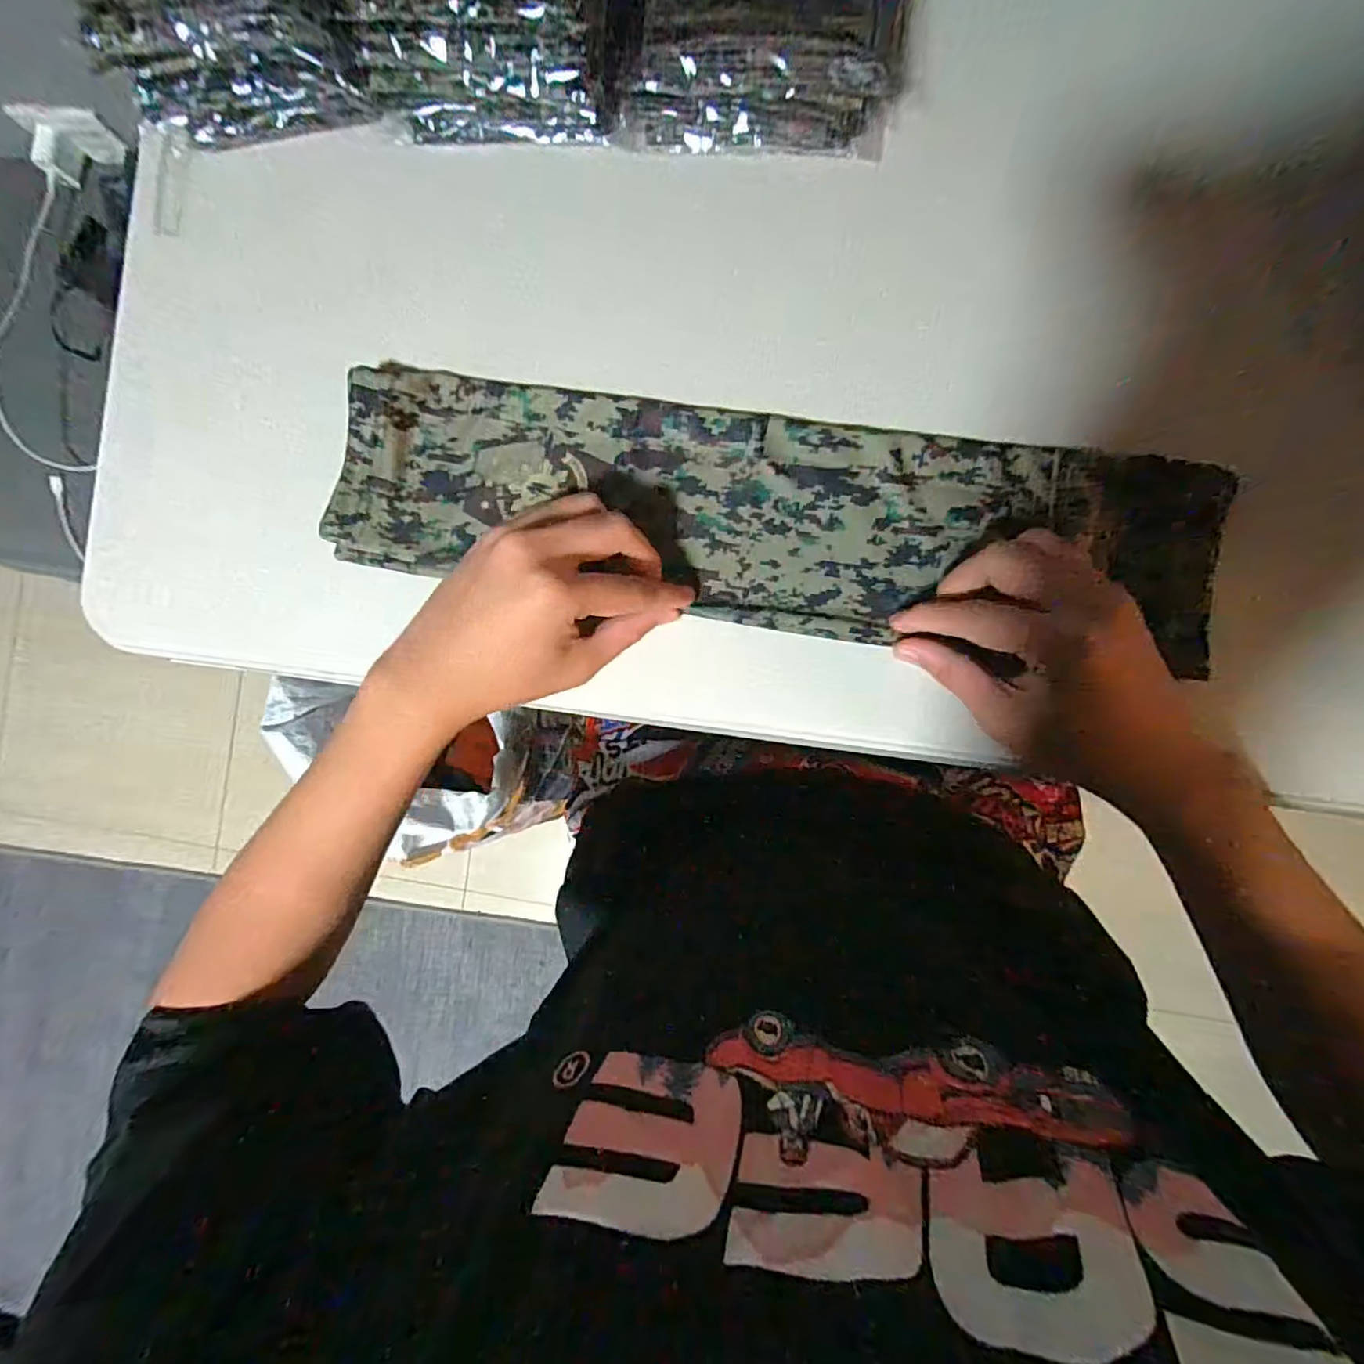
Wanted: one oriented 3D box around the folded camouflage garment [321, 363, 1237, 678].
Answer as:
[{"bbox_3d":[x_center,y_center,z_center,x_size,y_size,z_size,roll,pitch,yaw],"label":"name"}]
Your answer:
[{"bbox_3d":[0.040,-0.093,0.339,0.469,0.029,0.118,8,90,5],"label":"folded camouflage garment"}]

